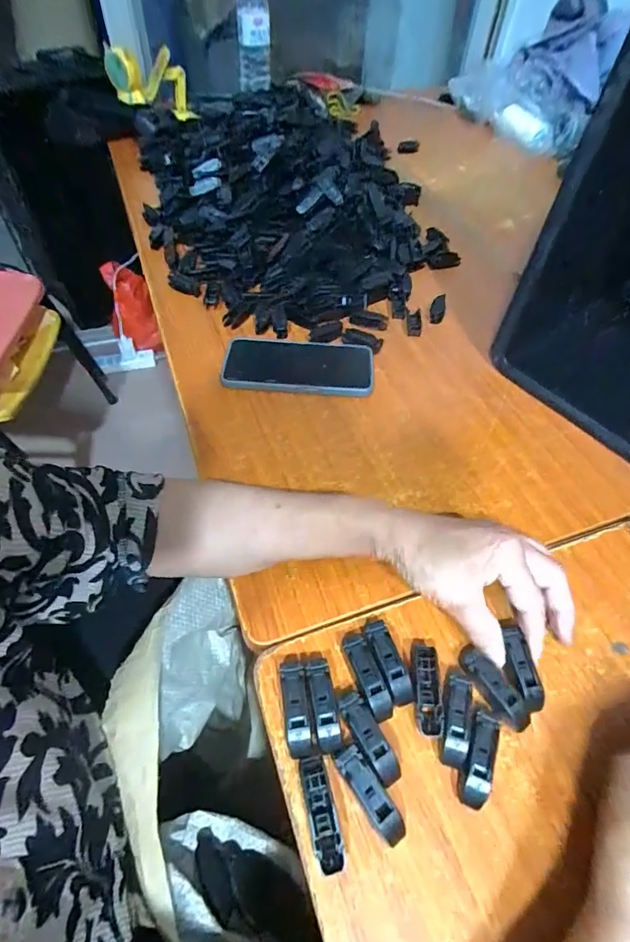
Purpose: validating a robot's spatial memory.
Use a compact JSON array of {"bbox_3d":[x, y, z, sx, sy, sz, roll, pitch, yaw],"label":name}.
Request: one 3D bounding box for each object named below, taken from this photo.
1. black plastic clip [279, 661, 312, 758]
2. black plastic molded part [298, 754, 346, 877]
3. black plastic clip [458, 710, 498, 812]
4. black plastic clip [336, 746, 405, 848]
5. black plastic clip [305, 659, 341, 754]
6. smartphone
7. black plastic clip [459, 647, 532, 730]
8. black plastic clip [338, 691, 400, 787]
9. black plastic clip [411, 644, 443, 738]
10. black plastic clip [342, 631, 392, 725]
[{"bbox_3d":[-0.013,0.156,0.304,0.016,0.015,0.054,-4,53,-8],"label":"black plastic clip"},{"bbox_3d":[0.004,0.203,0.274,0.017,0.012,0.055,-9,54,-12],"label":"black plastic molded part"},{"bbox_3d":[0.104,0.182,0.292,0.017,0.007,0.054,19,66,8],"label":"black plastic clip"},{"bbox_3d":[0.034,0.196,0.279,0.017,0.017,0.054,-30,61,-25],"label":"black plastic clip"},{"bbox_3d":[0.005,0.155,0.306,0.016,0.014,0.054,-7,54,-11],"label":"black plastic clip"},{"bbox_3d":[-0.018,-0.119,0.512,0.163,0.011,0.082,3,53,-3],"label":"smartphone"},{"bbox_3d":[0.124,0.149,0.318,0.018,0.011,0.060,-30,66,-25],"label":"black plastic clip"},{"bbox_3d":[0.034,0.172,0.296,0.018,0.014,0.055,-25,59,-22],"label":"black plastic clip"},{"bbox_3d":[0.076,0.149,0.316,0.017,0.015,0.057,4,53,-3],"label":"black plastic clip"},{"bbox_3d":[0.036,0.141,0.318,0.017,0.017,0.057,-16,56,-17],"label":"black plastic clip"}]

